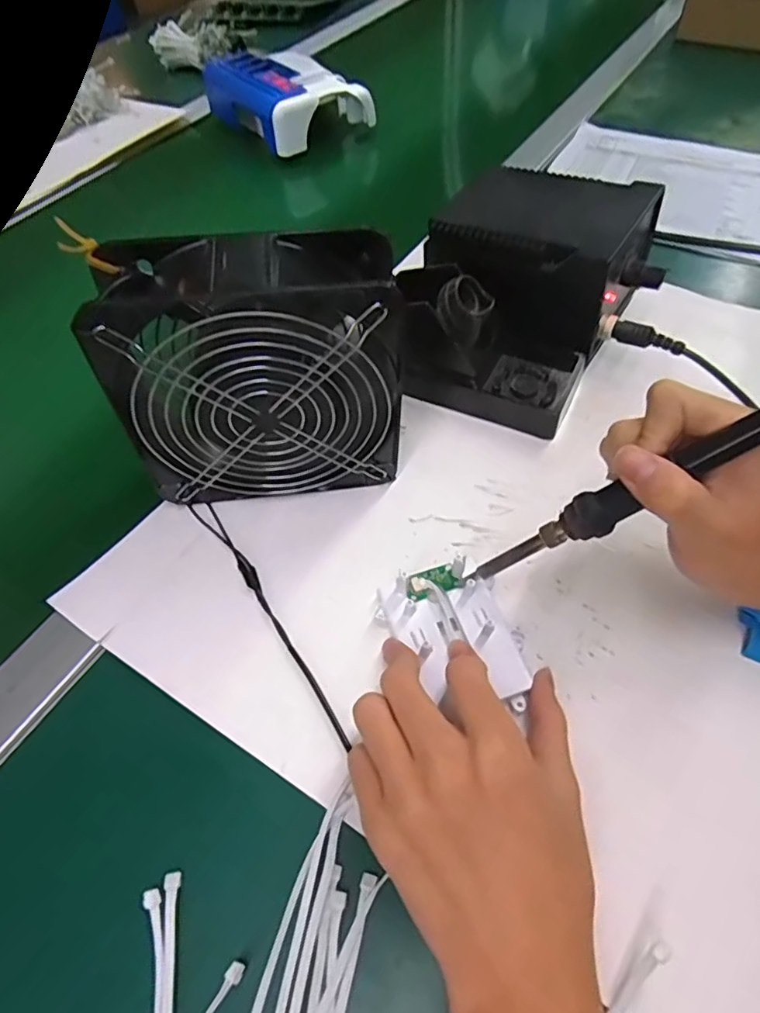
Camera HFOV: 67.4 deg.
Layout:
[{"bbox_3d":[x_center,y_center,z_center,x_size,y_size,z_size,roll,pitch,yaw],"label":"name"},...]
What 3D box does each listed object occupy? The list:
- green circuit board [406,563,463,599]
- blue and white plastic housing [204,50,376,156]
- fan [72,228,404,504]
[{"bbox_3d":[0.029,0.042,0.321,0.031,0.004,0.017,-21,58,-15],"label":"green circuit board"},{"bbox_3d":[-0.112,-0.484,0.674,0.124,0.056,0.171,-35,60,-20],"label":"blue and white plastic housing"},{"bbox_3d":[-0.063,-0.066,0.324,0.151,0.152,0.057,-7,55,-2],"label":"fan"}]

